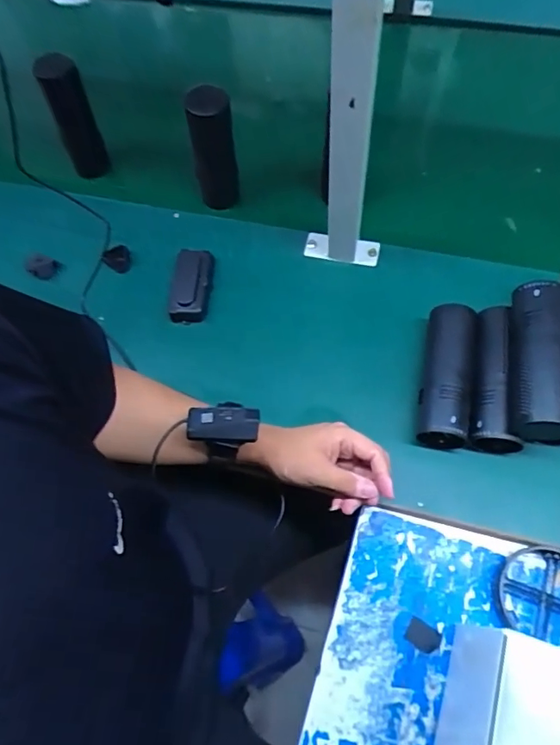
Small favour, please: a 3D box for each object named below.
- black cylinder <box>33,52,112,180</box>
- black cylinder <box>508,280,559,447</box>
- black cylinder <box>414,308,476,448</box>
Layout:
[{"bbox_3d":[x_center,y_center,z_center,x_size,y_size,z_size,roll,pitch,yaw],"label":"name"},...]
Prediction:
[{"bbox_3d":[-0.289,-0.356,0.717,0.056,0.150,0.055,-26,68,-9],"label":"black cylinder"},{"bbox_3d":[0.266,-0.012,0.525,0.060,0.047,0.164,4,67,6],"label":"black cylinder"},{"bbox_3d":[0.189,0.003,0.584,0.054,0.067,0.160,9,67,8],"label":"black cylinder"}]

